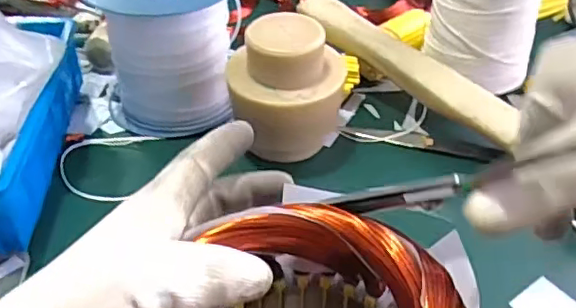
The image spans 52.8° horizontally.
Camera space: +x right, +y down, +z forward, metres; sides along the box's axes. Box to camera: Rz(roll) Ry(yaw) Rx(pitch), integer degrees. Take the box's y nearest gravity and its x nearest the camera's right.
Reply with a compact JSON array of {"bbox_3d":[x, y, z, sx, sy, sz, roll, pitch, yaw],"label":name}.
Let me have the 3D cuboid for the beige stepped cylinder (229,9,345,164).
[{"bbox_3d":[-0.002,-0.054,0.543,0.106,0.128,0.091,2,42,3],"label":"beige stepped cylinder"}]

